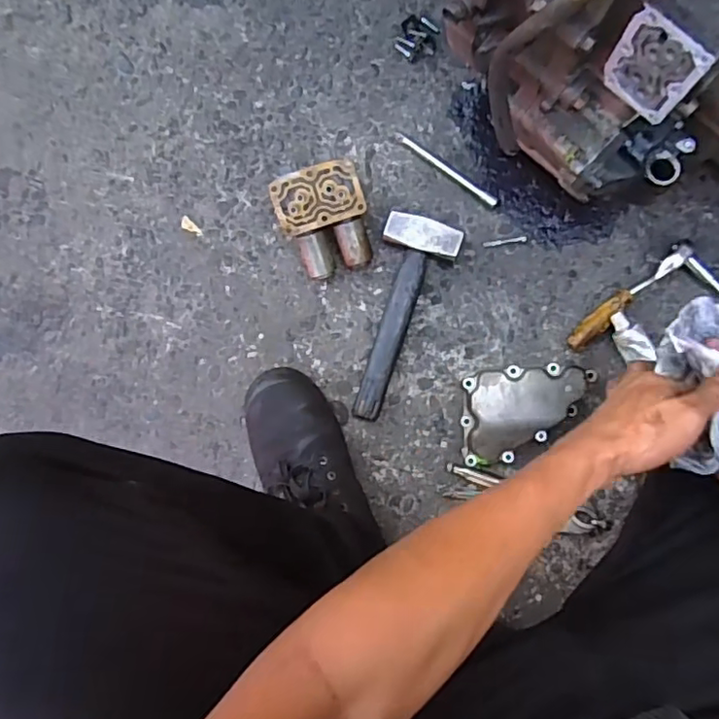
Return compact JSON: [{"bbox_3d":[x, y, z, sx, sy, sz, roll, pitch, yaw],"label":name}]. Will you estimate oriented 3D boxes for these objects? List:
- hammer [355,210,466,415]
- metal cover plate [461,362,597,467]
[{"bbox_3d":[0.048,-0.046,0.709,0.085,0.043,0.242,16,89,7],"label":"hammer"},{"bbox_3d":[0.195,0.059,0.685,0.162,0.054,0.107,-11,86,6],"label":"metal cover plate"}]

